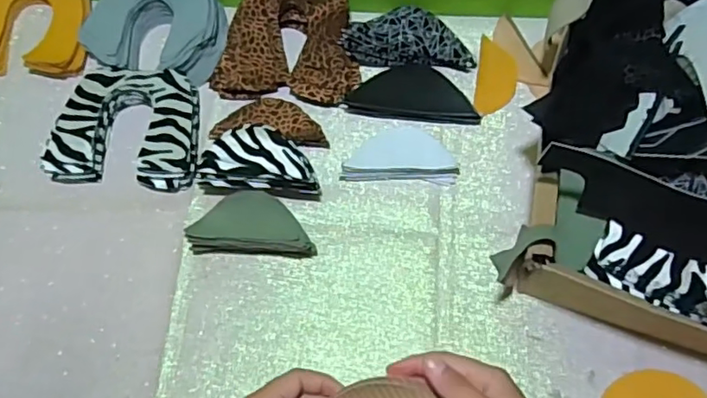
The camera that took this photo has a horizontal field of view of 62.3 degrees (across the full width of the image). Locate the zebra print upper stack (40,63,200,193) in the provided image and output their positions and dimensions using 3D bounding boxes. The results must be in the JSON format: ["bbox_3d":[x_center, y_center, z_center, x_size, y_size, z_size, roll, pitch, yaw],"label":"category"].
[{"bbox_3d":[-0.243,-0.080,0.643,0.157,0.037,0.139,6,67,5],"label":"zebra print upper stack"}]

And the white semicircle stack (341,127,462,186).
[{"bbox_3d":[0.049,-0.052,0.620,0.118,0.025,0.067,0,67,2],"label":"white semicircle stack"}]

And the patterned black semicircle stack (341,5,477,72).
[{"bbox_3d":[0.063,-0.186,0.666,0.143,0.021,0.073,1,67,3],"label":"patterned black semicircle stack"}]

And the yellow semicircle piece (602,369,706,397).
[{"bbox_3d":[0.262,0.175,0.525,0.099,0.004,0.039,-13,66,2],"label":"yellow semicircle piece"}]

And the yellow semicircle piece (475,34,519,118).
[{"bbox_3d":[0.161,-0.138,0.656,0.043,0.006,0.097,6,71,12],"label":"yellow semicircle piece"}]

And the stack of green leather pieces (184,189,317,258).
[{"bbox_3d":[-0.100,0.028,0.583,0.122,0.045,0.059,3,67,4],"label":"stack of green leather pieces"}]

